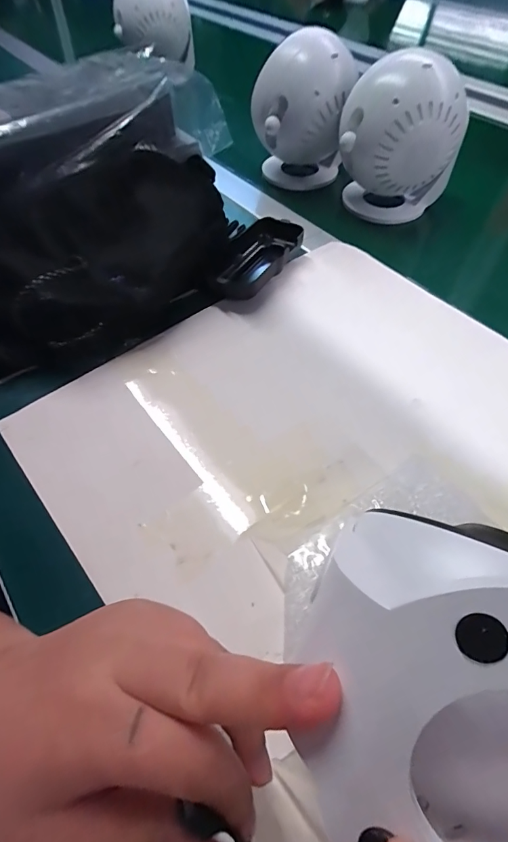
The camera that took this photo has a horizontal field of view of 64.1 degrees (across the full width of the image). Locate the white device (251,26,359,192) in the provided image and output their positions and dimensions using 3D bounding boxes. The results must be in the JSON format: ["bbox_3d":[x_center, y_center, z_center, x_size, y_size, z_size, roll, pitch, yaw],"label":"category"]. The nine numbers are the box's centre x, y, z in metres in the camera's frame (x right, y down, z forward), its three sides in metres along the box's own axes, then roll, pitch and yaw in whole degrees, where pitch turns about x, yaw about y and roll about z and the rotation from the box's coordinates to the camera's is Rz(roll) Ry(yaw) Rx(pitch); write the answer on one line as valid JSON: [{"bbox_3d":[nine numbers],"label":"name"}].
[{"bbox_3d":[0.052,-0.338,0.446,0.100,0.124,0.081,5,55,6],"label":"white device"}]

